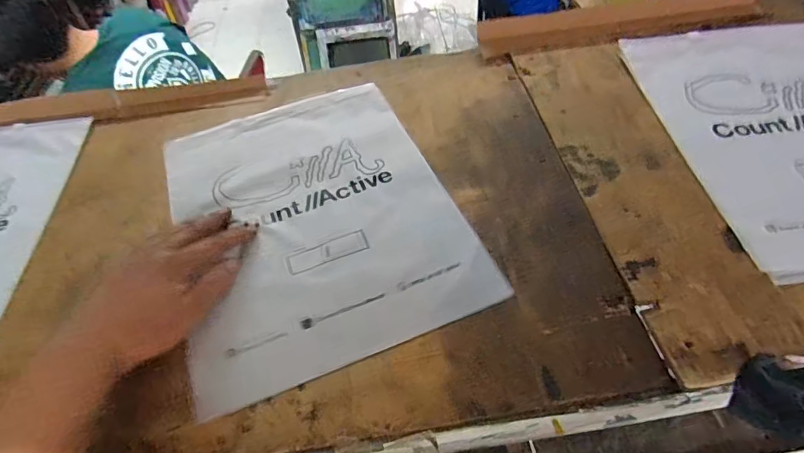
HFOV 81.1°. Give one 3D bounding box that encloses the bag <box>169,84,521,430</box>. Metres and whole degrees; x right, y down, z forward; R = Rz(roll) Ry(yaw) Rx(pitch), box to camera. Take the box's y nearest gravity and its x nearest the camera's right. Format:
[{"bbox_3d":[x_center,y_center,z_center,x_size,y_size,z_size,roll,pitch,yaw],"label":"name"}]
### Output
[{"bbox_3d":[-0.092,-0.020,0.478,0.260,0.008,0.342,-21,53,-10],"label":"bag"}]

